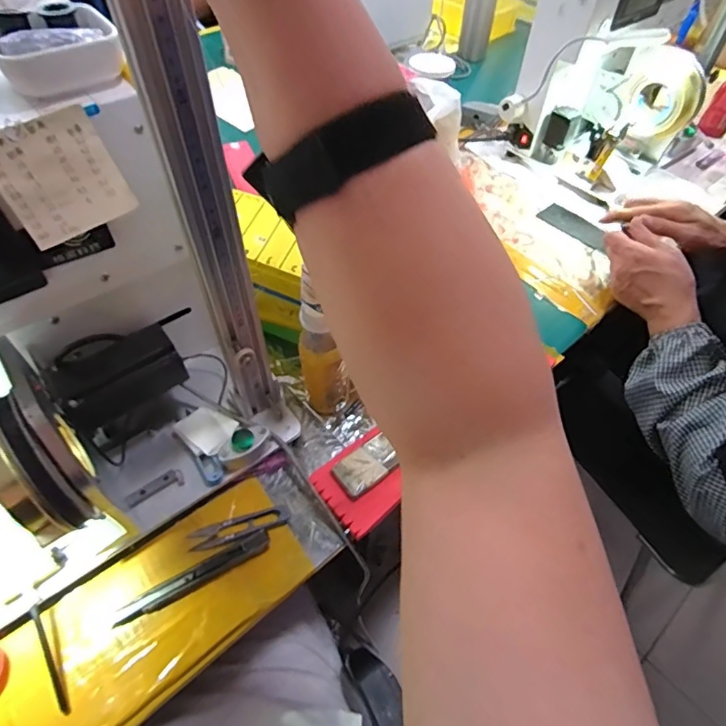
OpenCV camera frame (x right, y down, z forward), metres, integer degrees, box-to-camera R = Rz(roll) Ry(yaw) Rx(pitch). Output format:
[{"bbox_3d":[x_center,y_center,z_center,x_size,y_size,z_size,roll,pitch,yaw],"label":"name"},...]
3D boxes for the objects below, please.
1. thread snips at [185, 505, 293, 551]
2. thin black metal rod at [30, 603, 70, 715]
[{"bbox_3d":[-0.125,0.167,0.499,0.099,0.012,0.025,-10,54,-9],"label":"thread snips"},{"bbox_3d":[-0.273,0.256,0.426,0.010,0.012,0.095,-28,59,-21],"label":"thin black metal rod"}]

